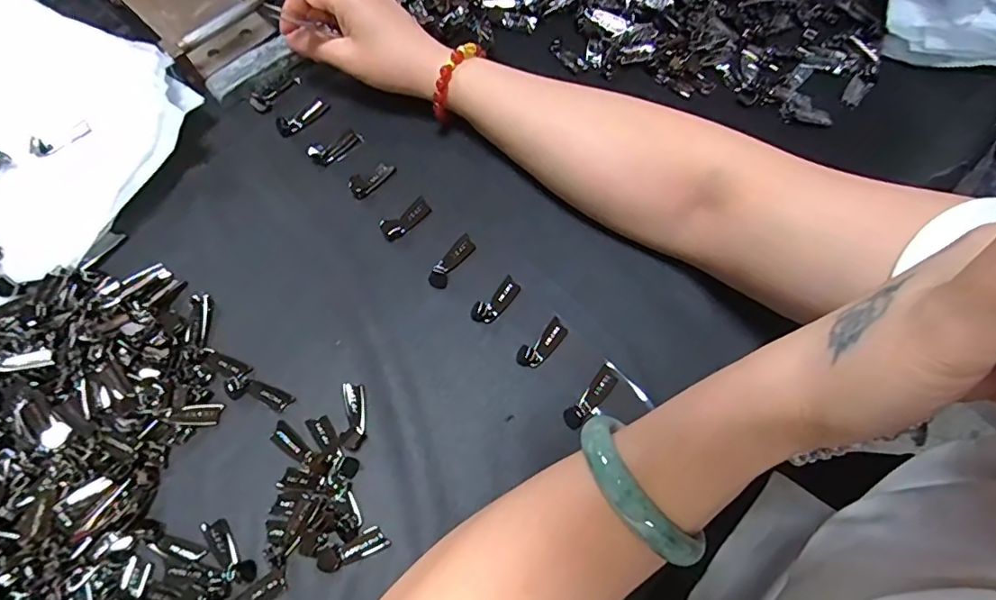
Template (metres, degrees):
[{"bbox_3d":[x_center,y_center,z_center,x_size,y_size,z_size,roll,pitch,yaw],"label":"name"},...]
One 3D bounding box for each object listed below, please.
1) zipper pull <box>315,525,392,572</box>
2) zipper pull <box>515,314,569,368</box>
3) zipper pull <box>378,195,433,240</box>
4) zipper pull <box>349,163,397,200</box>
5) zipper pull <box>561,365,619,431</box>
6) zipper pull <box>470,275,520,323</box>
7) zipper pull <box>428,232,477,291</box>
[{"bbox_3d":[-0.079,0.136,0.286,0.038,0.004,0.013,-23,70,-8],"label":"zipper pull"},{"bbox_3d":[0.028,0.027,0.327,0.036,0.010,0.015,-43,74,-14],"label":"zipper pull"},{"bbox_3d":[-0.064,-0.058,0.361,0.038,0.008,0.017,-34,72,-12],"label":"zipper pull"},{"bbox_3d":[-0.089,-0.087,0.373,0.035,0.009,0.014,-38,72,-13],"label":"zipper pull"},{"bbox_3d":[0.056,0.057,0.313,0.013,0.011,0.043,41,75,15],"label":"zipper pull"},{"bbox_3d":[-0.001,-0.001,0.337,0.037,0.011,0.015,-42,73,-14],"label":"zipper pull"},{"bbox_3d":[-0.031,-0.027,0.347,0.013,0.009,0.041,33,72,13],"label":"zipper pull"}]

